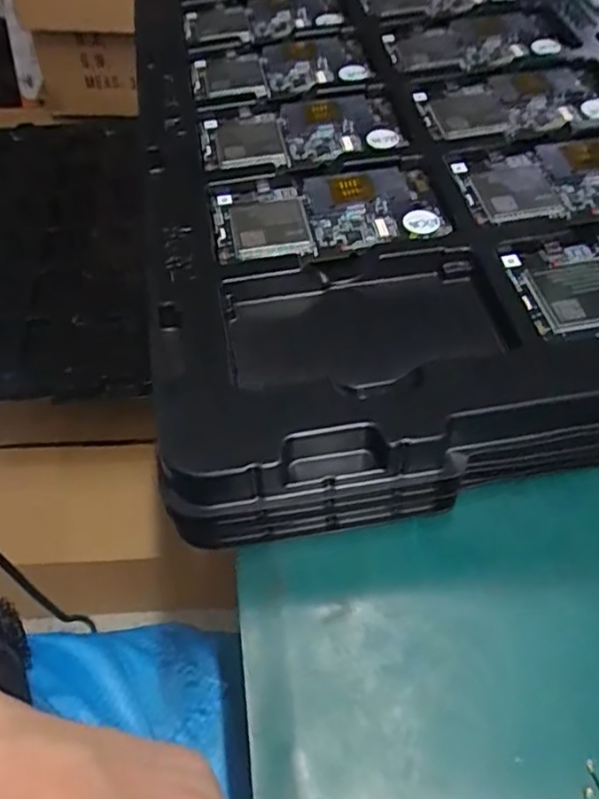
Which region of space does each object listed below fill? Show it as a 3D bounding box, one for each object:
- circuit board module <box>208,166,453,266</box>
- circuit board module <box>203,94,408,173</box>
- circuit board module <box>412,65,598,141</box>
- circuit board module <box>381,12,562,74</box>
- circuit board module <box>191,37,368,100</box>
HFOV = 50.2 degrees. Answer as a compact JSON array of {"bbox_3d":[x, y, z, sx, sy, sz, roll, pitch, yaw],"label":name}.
[{"bbox_3d":[0.016,-0.105,0.360,0.127,0.005,0.063,-8,54,-7],"label":"circuit board module"},{"bbox_3d":[0.001,-0.171,0.413,0.124,0.010,0.068,-8,54,-7],"label":"circuit board module"},{"bbox_3d":[0.142,-0.196,0.421,0.123,0.004,0.072,-7,54,-6],"label":"circuit board module"},{"bbox_3d":[0.126,-0.265,0.474,0.123,0.008,0.071,-12,55,-10],"label":"circuit board module"},{"bbox_3d":[-0.015,-0.240,0.463,0.122,0.012,0.077,-8,54,-7],"label":"circuit board module"}]

